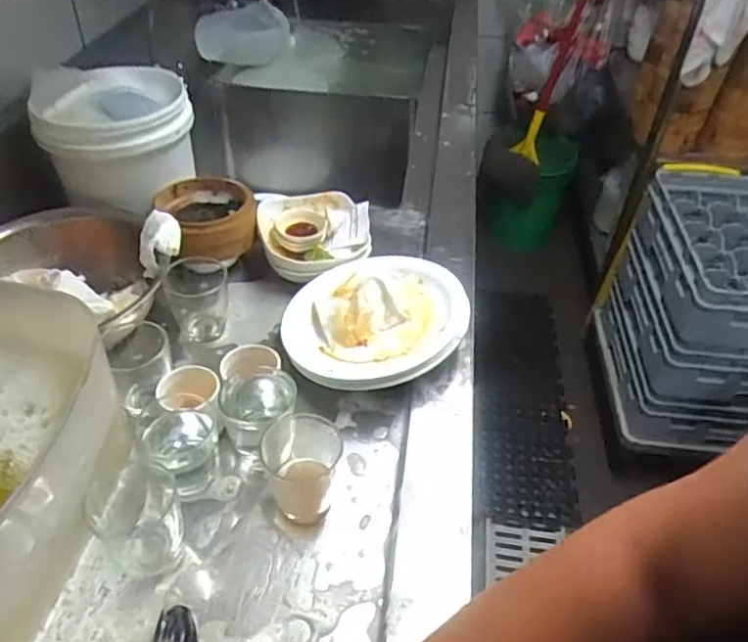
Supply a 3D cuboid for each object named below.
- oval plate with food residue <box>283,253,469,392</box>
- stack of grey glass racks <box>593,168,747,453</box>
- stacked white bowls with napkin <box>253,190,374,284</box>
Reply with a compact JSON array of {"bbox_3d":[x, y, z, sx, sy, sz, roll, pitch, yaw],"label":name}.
[{"bbox_3d":[0.001,-0.008,0.793,0.223,0.050,0.223,0,42,-4],"label":"oval plate with food residue"},{"bbox_3d":[0.955,-0.027,1.648,0.533,0.483,0.568,6,42,3],"label":"stack of grey glass racks"},{"bbox_3d":[-0.086,-0.132,0.933,0.160,0.048,0.153,-7,43,-11],"label":"stacked white bowls with napkin"}]

